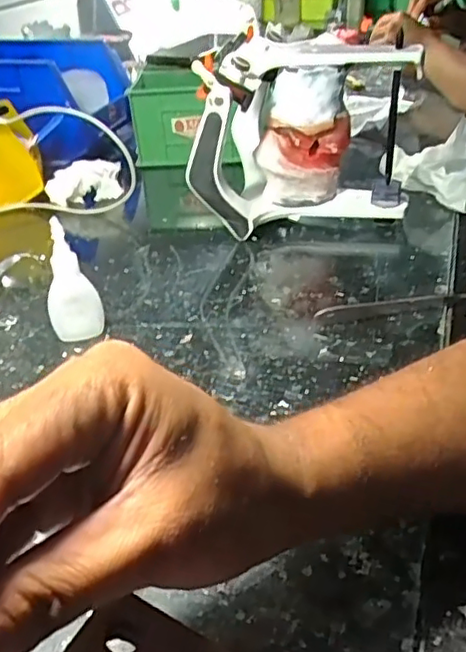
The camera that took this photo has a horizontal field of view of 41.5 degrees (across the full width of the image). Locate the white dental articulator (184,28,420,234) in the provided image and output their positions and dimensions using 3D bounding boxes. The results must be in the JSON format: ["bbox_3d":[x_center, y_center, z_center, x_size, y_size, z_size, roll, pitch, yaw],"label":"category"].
[{"bbox_3d":[0.056,-0.177,0.567,0.186,0.152,0.164,-3,34,1],"label":"white dental articulator"}]

